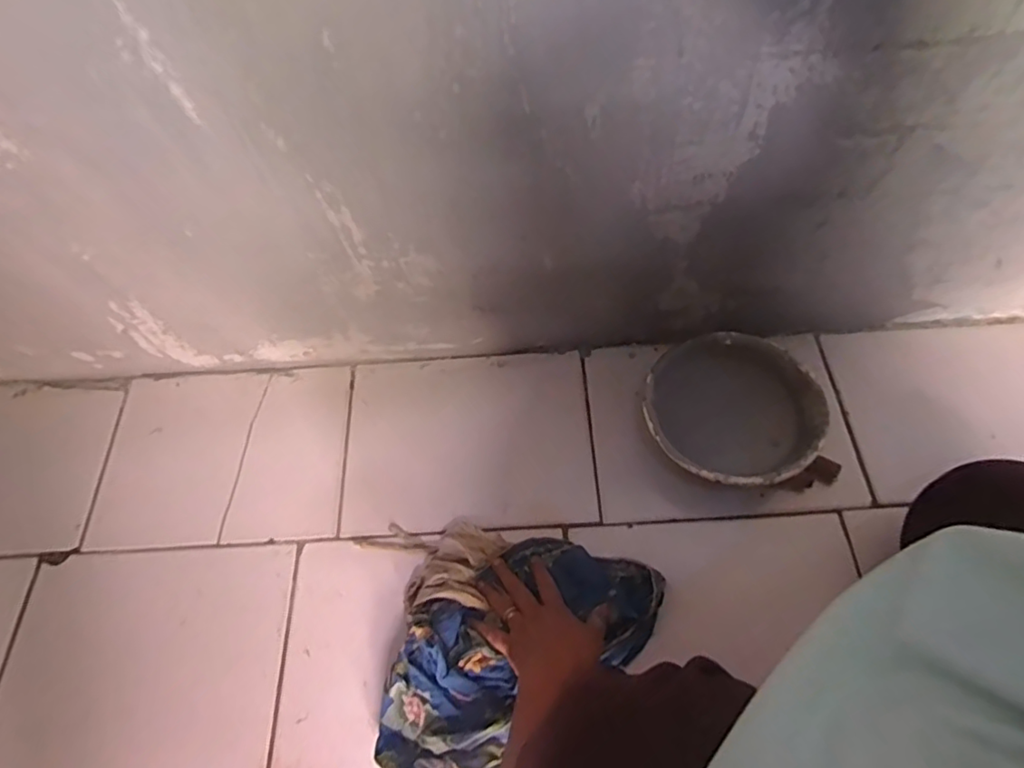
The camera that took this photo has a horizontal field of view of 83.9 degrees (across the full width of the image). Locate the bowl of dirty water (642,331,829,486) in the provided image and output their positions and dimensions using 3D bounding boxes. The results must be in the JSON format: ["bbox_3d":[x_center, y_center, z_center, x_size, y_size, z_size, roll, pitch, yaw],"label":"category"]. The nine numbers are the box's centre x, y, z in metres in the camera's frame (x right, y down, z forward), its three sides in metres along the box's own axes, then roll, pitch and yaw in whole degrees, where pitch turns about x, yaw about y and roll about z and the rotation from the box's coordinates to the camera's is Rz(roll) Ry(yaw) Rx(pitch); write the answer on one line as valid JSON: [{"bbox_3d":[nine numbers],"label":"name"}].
[{"bbox_3d":[0.264,0.036,0.696,0.196,0.077,0.193,-1,61,3],"label":"bowl of dirty water"}]

